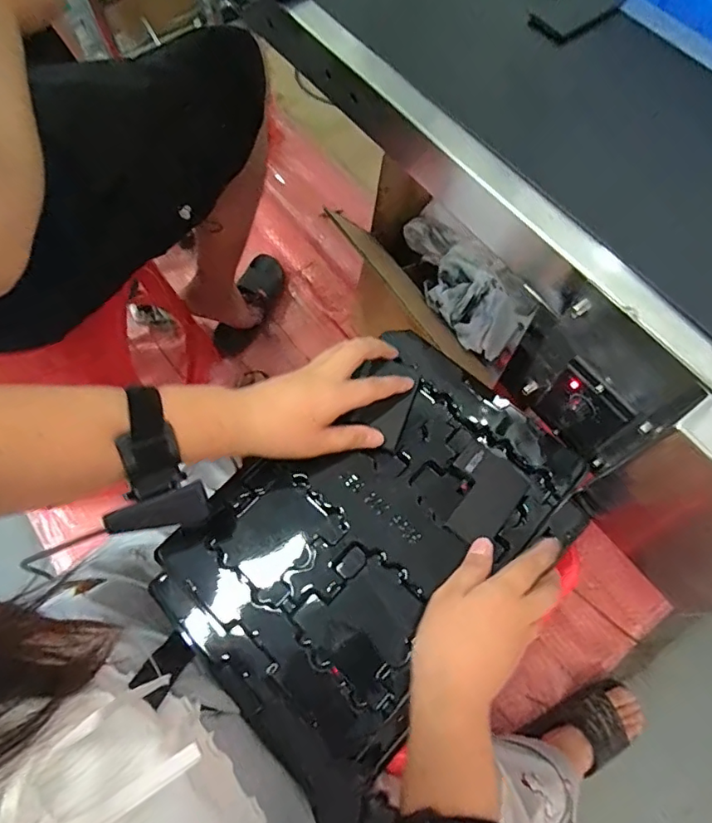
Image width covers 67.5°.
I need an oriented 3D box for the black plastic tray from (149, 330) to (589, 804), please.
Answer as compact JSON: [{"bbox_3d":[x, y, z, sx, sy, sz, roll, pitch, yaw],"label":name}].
[{"bbox_3d":[0.017,0.092,0.433,0.211,0.021,0.318,41,73,16],"label":"black plastic tray"}]

